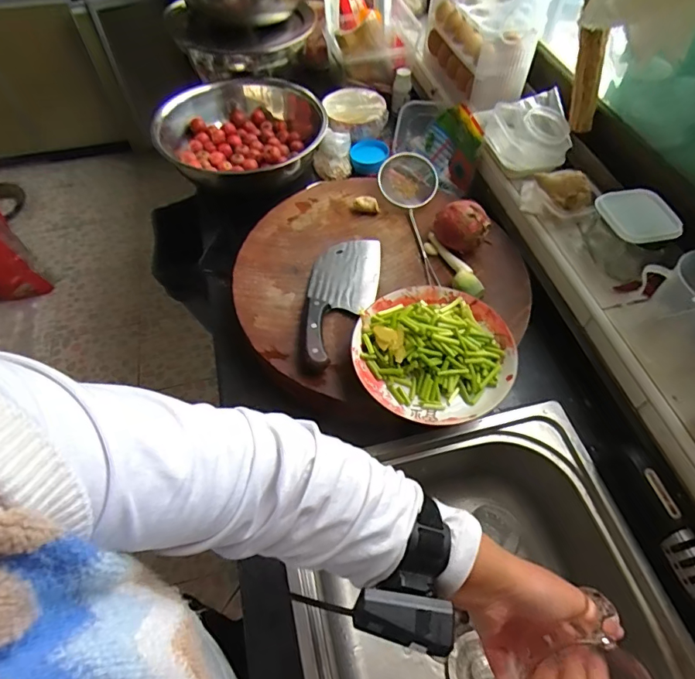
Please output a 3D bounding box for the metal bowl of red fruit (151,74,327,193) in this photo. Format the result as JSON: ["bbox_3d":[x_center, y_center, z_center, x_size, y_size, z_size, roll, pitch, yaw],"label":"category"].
[{"bbox_3d":[-0.190,-0.375,0.842,0.282,0.082,0.269,-1,56,1],"label":"metal bowl of red fruit"}]

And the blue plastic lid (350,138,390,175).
[{"bbox_3d":[0.044,-0.360,0.907,0.067,0.034,0.080,9,57,7],"label":"blue plastic lid"}]

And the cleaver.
[{"bbox_3d":[-0.006,-0.059,0.651,0.098,0.019,0.236,3,56,3],"label":"cleaver"}]

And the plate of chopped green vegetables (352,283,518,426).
[{"bbox_3d":[0.109,0.012,0.581,0.190,0.043,0.188,-1,56,1],"label":"plate of chopped green vegetables"}]

